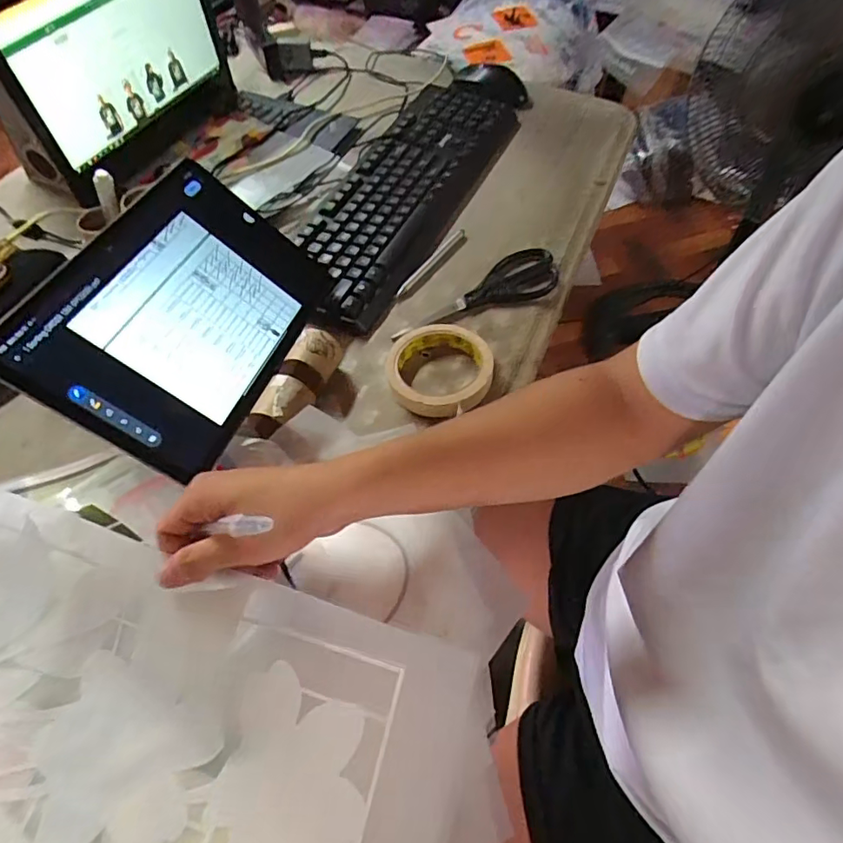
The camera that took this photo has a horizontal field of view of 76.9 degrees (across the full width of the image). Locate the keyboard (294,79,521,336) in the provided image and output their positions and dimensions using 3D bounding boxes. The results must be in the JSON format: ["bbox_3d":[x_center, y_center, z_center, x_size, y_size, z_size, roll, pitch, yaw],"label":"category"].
[{"bbox_3d":[-0.020,-0.277,0.632,0.142,0.032,0.435,21,59,15],"label":"keyboard"}]

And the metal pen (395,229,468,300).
[{"bbox_3d":[0.013,-0.175,0.583,0.014,0.007,0.127,30,62,20],"label":"metal pen"}]

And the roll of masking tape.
[{"bbox_3d":[0.016,-0.048,0.487,0.094,0.022,0.095,-1,56,1],"label":"roll of masking tape"}]

